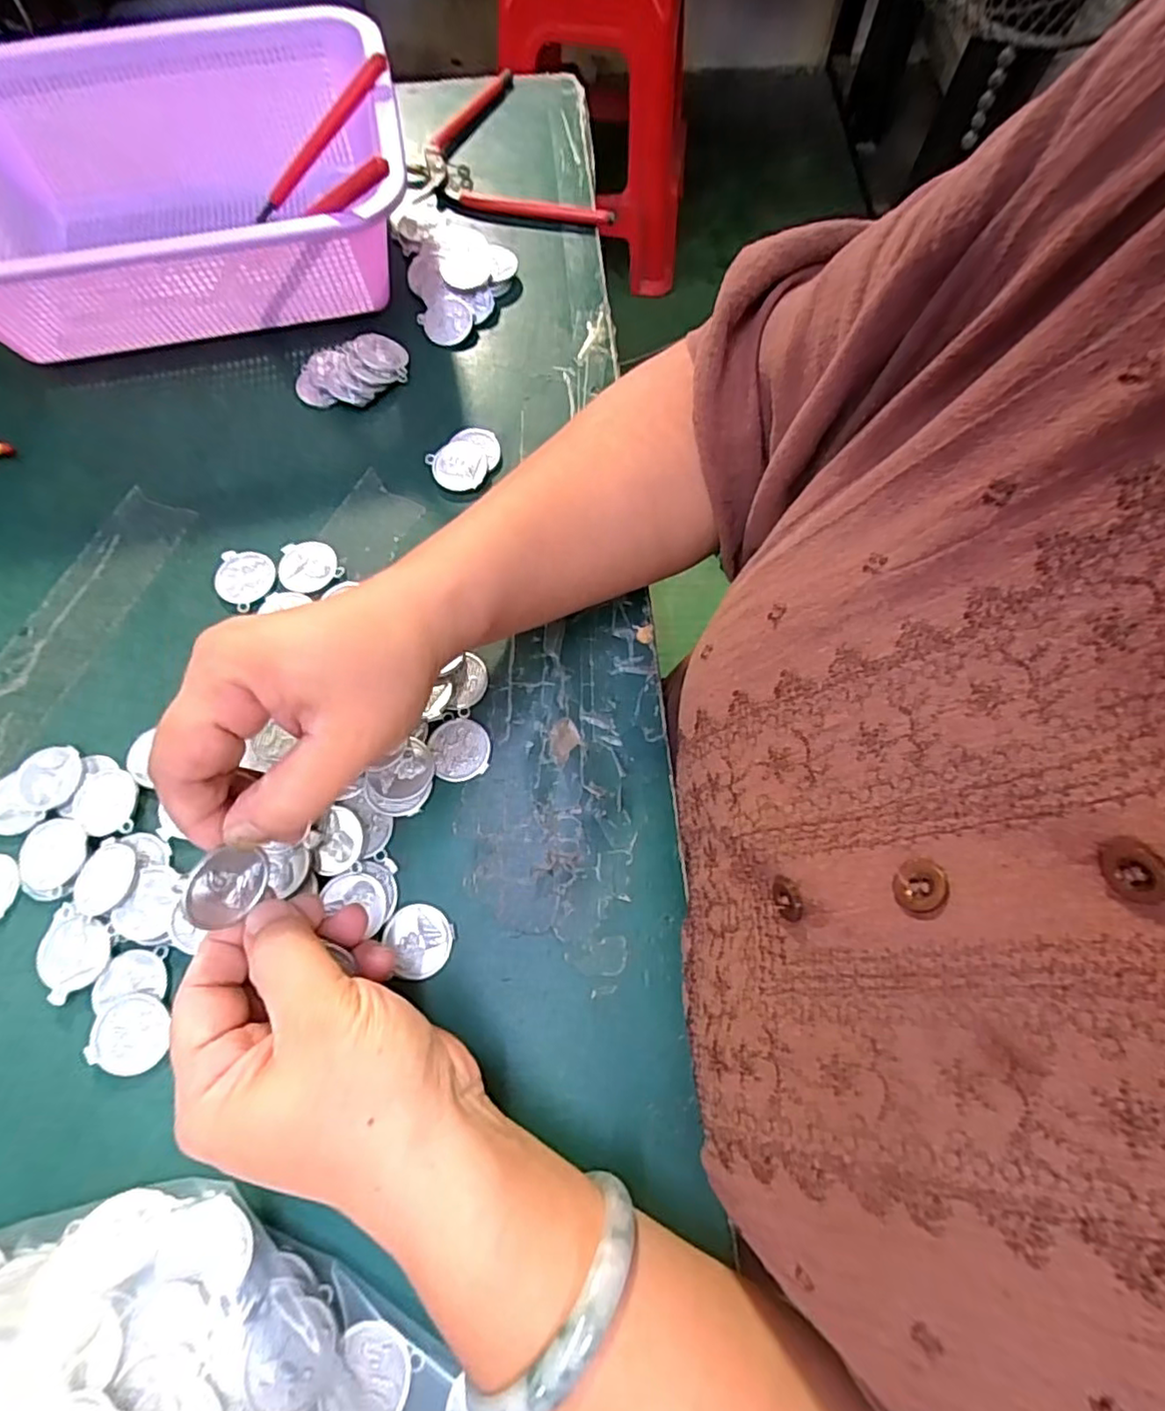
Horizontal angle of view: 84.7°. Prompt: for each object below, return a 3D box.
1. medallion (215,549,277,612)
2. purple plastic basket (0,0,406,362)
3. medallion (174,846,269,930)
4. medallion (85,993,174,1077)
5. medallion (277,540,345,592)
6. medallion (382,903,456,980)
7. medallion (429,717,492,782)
[{"bbox_3d":[-0.174,-0.067,0.327,0.032,0.004,0.028,35,74,12],"label":"medallion"},{"bbox_3d":[-0.233,-0.293,0.373,0.254,0.084,0.188,-9,70,-3],"label":"purple plastic basket"},{"bbox_3d":[-0.120,0.061,0.215,0.004,0.026,0.027,18,29,35],"label":"medallion"},{"bbox_3d":[-0.181,0.132,0.256,0.029,0.006,0.029,2,70,1],"label":"medallion"},{"bbox_3d":[-0.142,-0.072,0.329,0.028,0.004,0.032,-39,74,-12],"label":"medallion"},{"bbox_3d":[-0.069,0.099,0.268,0.028,0.004,0.028,0,70,0],"label":"medallion"},{"bbox_3d":[-0.056,0.019,0.296,0.027,0.004,0.030,-16,71,-5],"label":"medallion"}]

